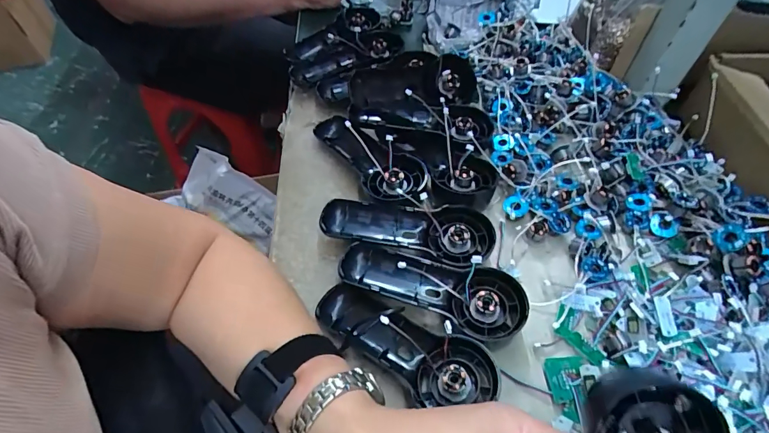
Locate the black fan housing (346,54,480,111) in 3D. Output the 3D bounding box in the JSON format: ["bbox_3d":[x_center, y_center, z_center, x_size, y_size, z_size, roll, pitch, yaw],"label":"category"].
[{"bbox_3d":[0.033,-0.141,0.456,0.146,0.044,0.054,-16,55,-10],"label":"black fan housing"}]

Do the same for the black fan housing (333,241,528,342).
[{"bbox_3d":[0.037,0.060,0.348,0.149,0.031,0.056,18,56,12],"label":"black fan housing"}]

